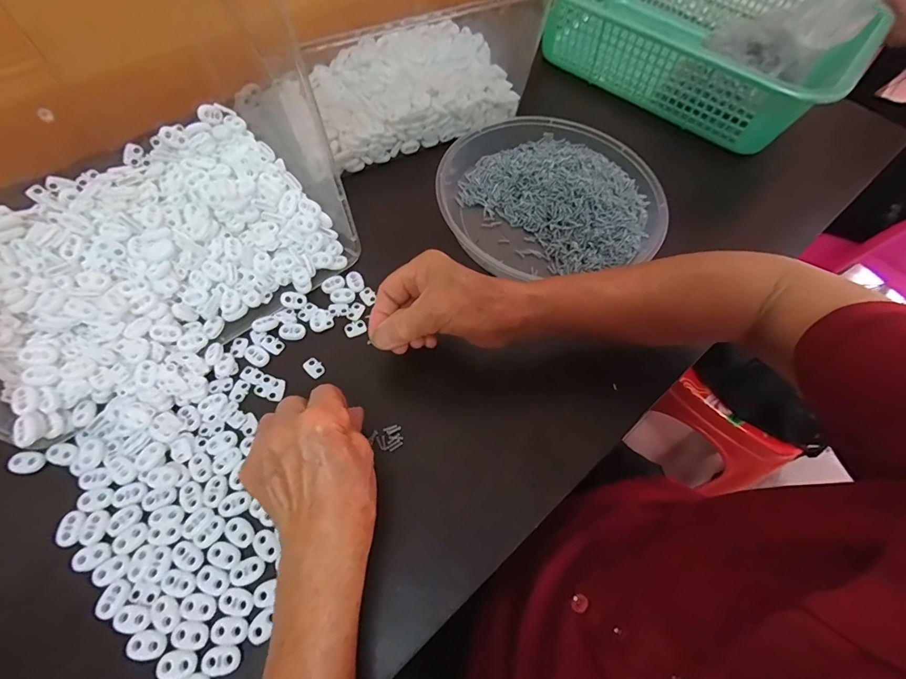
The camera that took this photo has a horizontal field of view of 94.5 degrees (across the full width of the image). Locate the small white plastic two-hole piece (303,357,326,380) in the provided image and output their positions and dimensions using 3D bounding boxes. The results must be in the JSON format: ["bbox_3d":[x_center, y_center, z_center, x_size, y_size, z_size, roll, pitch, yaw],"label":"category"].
[{"bbox_3d":[-0.119,0.024,0.361,0.020,0.004,0.014,43,68,17],"label":"small white plastic two-hole piece"}]

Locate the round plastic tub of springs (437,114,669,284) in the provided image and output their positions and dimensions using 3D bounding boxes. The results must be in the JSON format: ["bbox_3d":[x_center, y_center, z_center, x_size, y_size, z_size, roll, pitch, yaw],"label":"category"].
[{"bbox_3d":[0.094,-0.161,0.451,0.223,0.038,0.210,2,63,-3],"label":"round plastic tub of springs"}]

